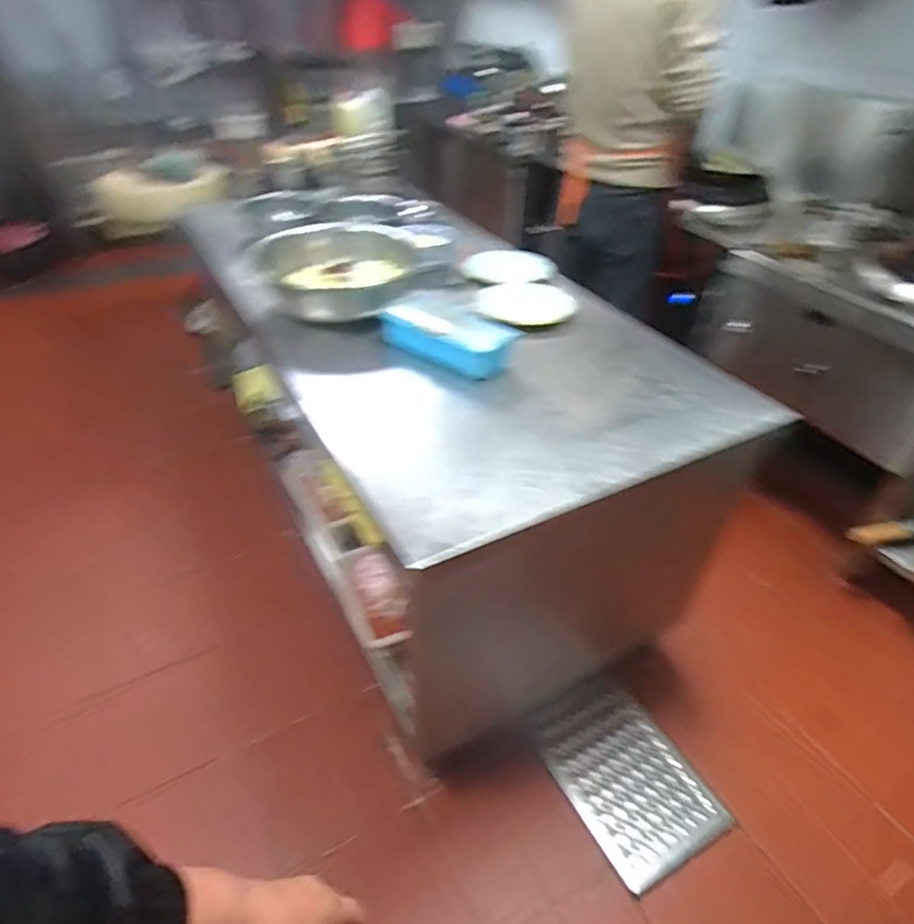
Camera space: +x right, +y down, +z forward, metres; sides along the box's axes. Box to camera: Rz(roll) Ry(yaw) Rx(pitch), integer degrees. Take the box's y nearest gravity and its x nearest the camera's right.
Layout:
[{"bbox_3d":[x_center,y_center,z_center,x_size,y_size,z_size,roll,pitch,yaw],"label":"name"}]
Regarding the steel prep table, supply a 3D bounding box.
[{"bbox_3d":[-0.035,-0.082,1.684,0.880,0.792,1.407,-18,43,-23],"label":"steel prep table"}]

